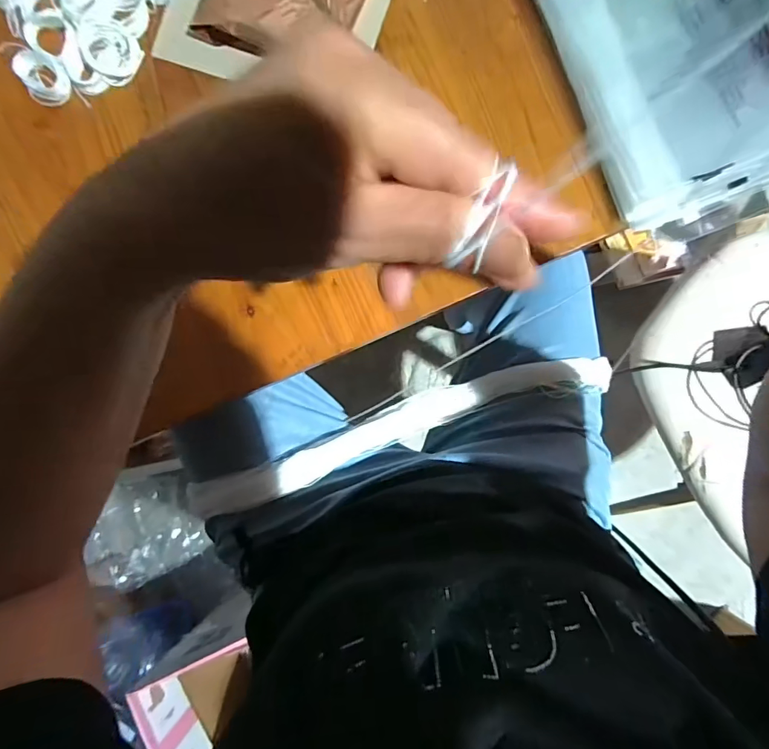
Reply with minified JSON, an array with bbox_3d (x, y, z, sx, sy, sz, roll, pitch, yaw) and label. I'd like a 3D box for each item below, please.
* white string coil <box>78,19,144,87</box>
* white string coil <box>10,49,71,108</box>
[{"bbox_3d":[-0.207,-0.243,0.331,0.040,0.013,0.037,0,86,2],"label":"white string coil"},{"bbox_3d":[-0.256,-0.225,0.331,0.031,0.007,0.046,-31,85,0],"label":"white string coil"}]

